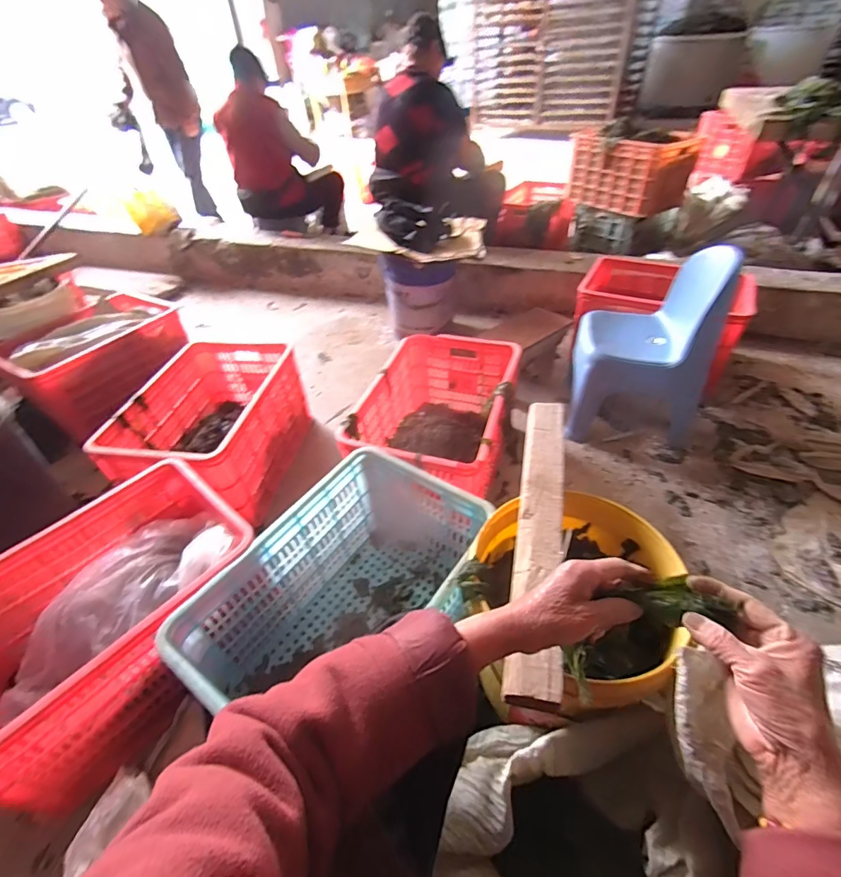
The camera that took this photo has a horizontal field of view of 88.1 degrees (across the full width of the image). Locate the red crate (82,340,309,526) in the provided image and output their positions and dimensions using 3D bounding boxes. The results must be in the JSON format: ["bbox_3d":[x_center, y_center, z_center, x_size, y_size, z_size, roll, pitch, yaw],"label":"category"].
[{"bbox_3d":[-0.601,-0.046,1.310,0.386,0.279,0.601,3,43,6],"label":"red crate"}]

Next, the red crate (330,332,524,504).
[{"bbox_3d":[0.054,-0.036,1.247,0.361,0.282,0.548,12,44,16],"label":"red crate"}]

